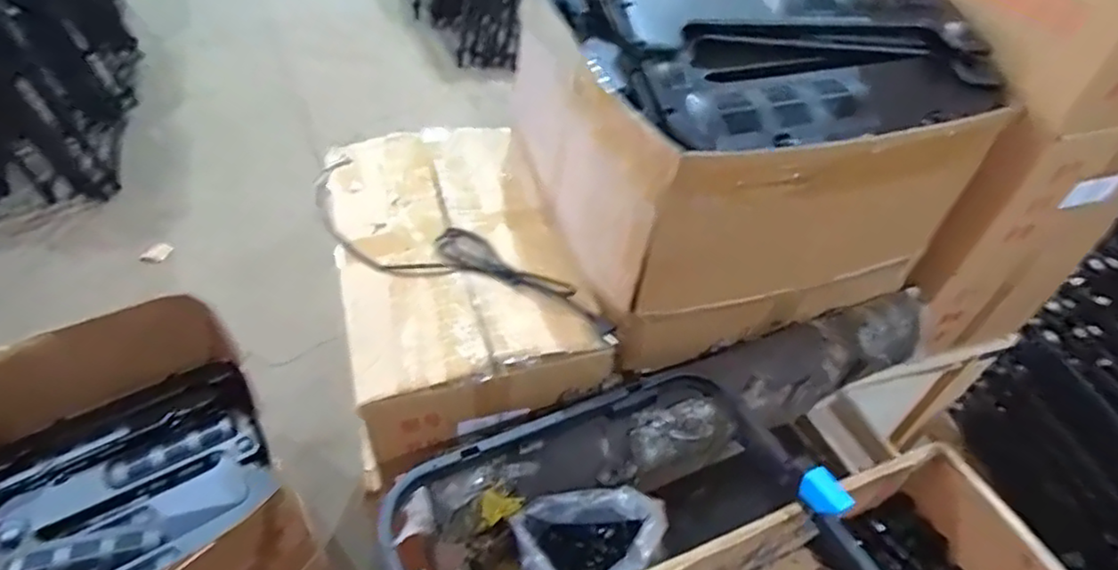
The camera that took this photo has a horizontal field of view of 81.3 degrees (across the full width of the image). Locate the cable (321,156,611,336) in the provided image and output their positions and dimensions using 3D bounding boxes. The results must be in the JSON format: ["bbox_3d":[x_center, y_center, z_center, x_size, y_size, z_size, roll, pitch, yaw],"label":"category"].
[{"bbox_3d":[-0.184,-0.040,0.960,0.573,0.043,0.157,30,52,22],"label":"cable"}]

